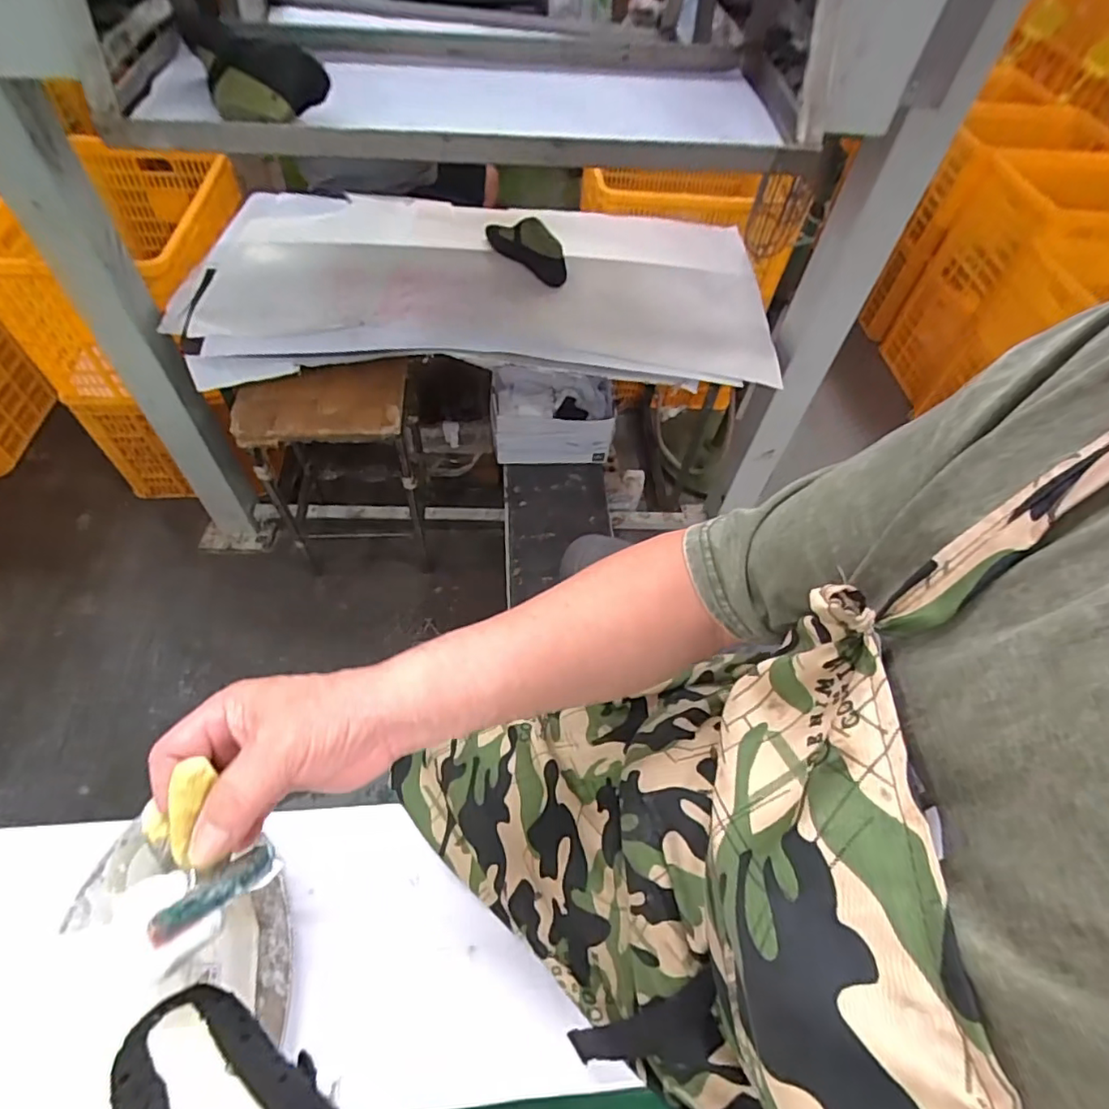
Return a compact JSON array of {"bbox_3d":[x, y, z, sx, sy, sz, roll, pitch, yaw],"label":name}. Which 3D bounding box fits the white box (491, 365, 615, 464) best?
[{"bbox_3d":[-0.010,-0.346,1.484,0.290,0.170,0.199,0,55,-5],"label":"white box"}]

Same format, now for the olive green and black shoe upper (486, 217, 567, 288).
[{"bbox_3d":[-0.070,-0.664,1.229,0.208,0.117,0.062,37,60,19],"label":"olive green and black shoe upper"}]

